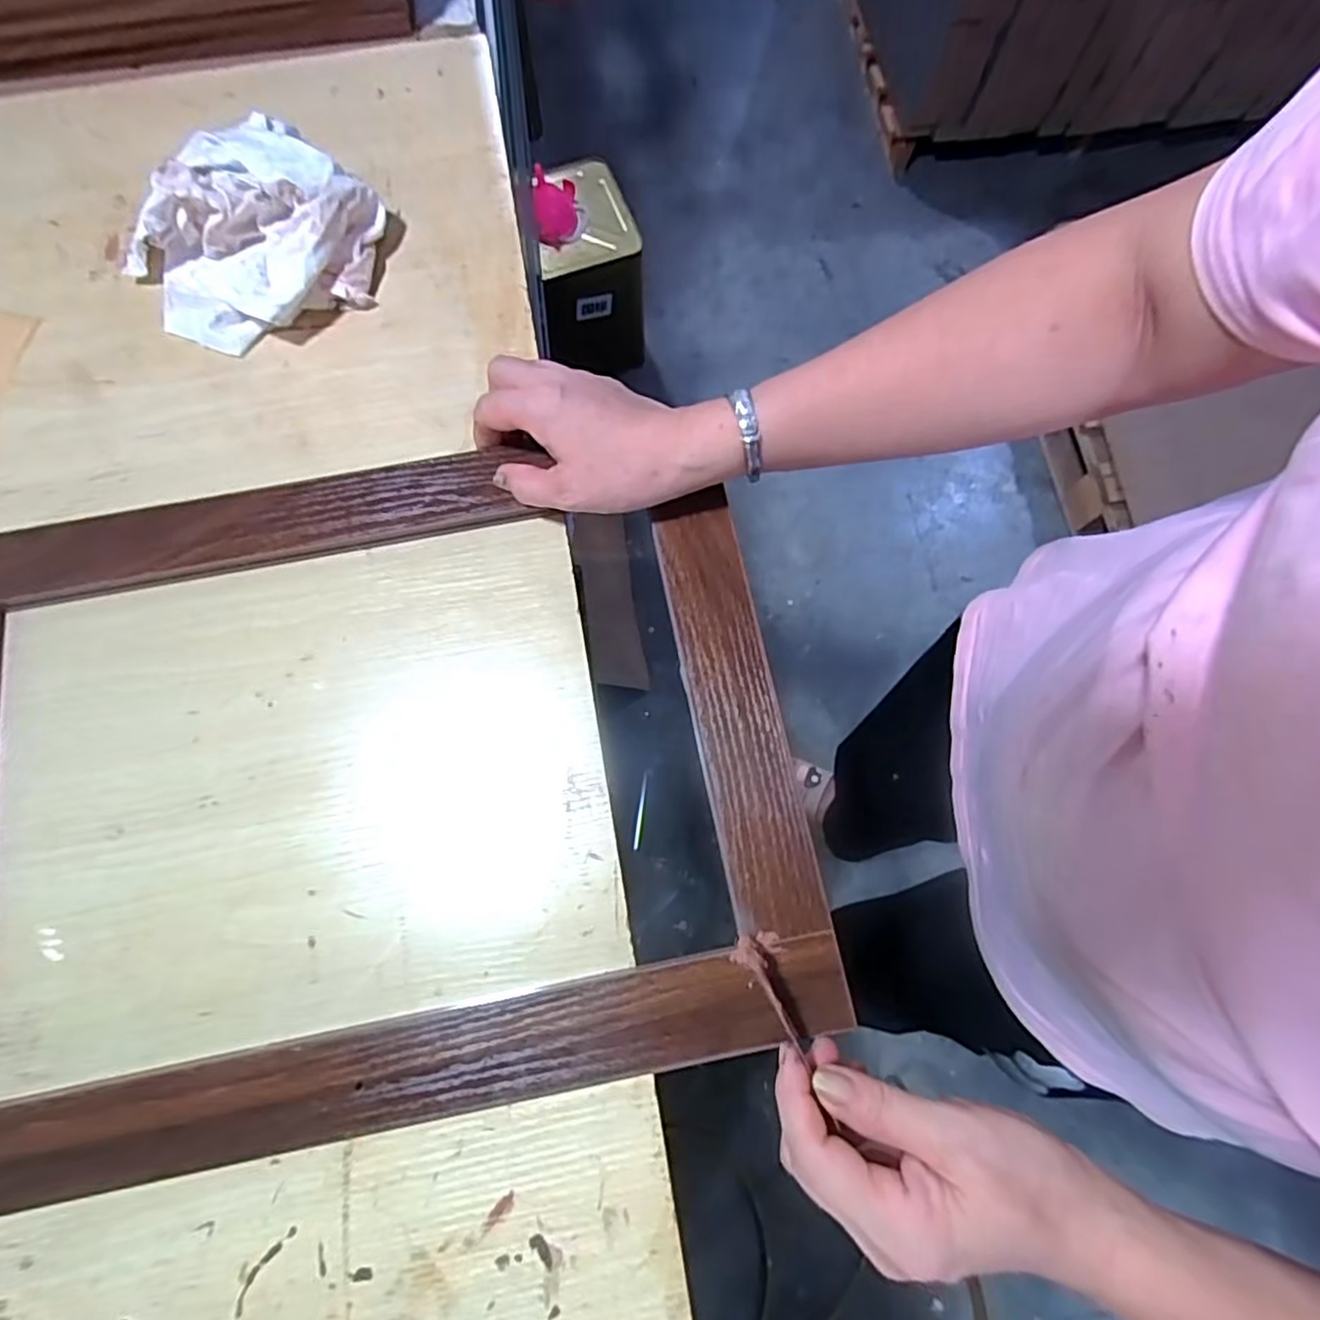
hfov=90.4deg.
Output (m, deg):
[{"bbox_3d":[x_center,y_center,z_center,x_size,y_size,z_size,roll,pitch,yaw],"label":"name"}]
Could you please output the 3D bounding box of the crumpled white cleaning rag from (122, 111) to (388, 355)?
[{"bbox_3d":[-0.260,-0.273,0.421,0.158,0.062,0.120,-37,78,-10],"label":"crumpled white cleaning rag"}]

